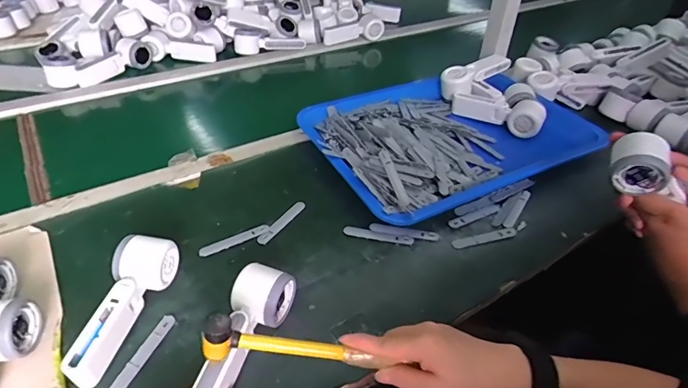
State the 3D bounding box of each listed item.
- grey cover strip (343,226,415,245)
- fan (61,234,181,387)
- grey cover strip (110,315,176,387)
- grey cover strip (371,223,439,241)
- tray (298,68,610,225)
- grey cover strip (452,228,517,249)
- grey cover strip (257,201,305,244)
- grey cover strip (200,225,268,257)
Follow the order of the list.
[{"bbox_3d":[0.048,0.057,0.596,0.095,0.007,0.015,7,42,5],"label":"grey cover strip"},{"bbox_3d":[-0.244,0.117,0.468,0.065,0.053,0.168,13,43,12],"label":"fan"},{"bbox_3d":[-0.209,0.166,0.448,0.018,0.005,0.096,15,43,13],"label":"grey cover strip"},{"bbox_3d":[0.085,0.051,0.598,0.096,0.008,0.016,7,42,4],"label":"grey cover strip"},{"bbox_3d":[0.197,-0.122,0.763,0.500,0.045,0.338,-18,46,-22],"label":"tray"},{"bbox_3d":[0.196,0.061,0.598,0.097,0.004,0.017,-11,43,-15],"label":"grey cover strip"},{"bbox_3d":[-0.086,0.037,0.606,0.017,0.004,0.095,23,45,22],"label":"grey cover strip"},{"bbox_3d":[-0.145,0.061,0.574,0.094,0.004,0.014,-21,47,-25],"label":"grey cover strip"}]

